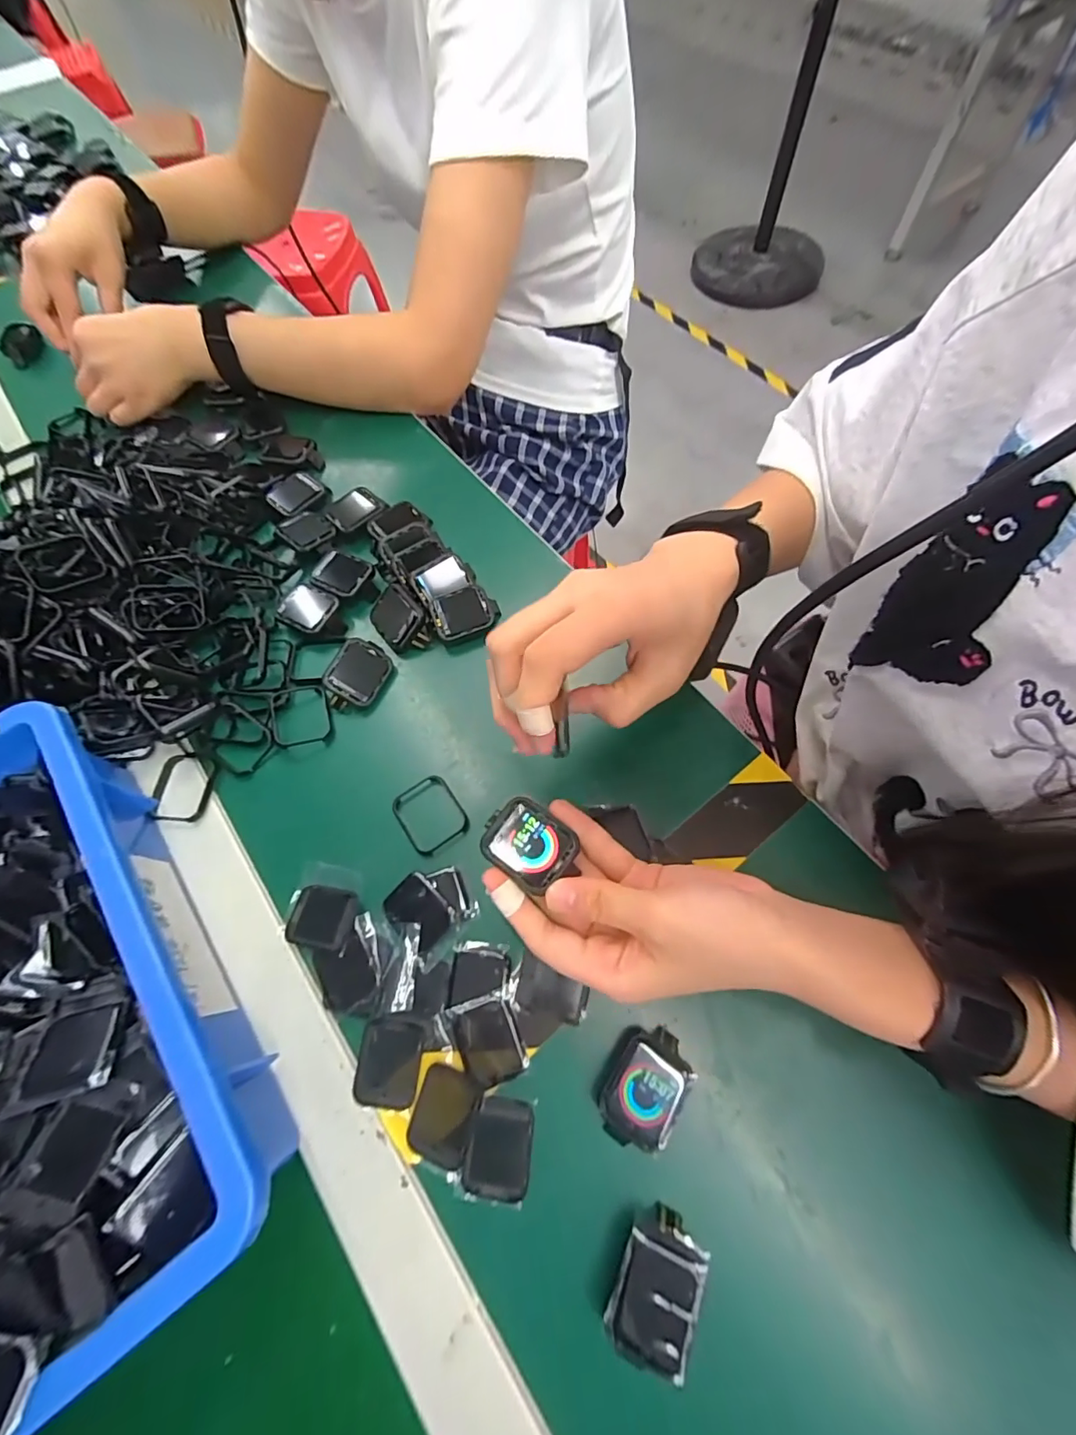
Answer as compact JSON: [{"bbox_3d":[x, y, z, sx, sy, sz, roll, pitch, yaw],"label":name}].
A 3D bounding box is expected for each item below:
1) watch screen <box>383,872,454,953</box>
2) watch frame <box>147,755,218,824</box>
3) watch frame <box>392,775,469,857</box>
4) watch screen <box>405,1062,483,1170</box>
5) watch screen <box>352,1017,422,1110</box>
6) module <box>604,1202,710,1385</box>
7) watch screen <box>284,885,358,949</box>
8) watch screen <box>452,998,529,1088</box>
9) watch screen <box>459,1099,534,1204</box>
[{"bbox_3d":[-0.070,0.113,0.300,0.038,0.006,0.030,43,80,12],"label":"watch screen"},{"bbox_3d":[-0.234,0.045,0.339,0.036,0.008,0.045,3,66,3],"label":"watch frame"},{"bbox_3d":[-0.069,0.061,0.328,0.037,0.004,0.048,-34,69,-13],"label":"watch frame"},{"bbox_3d":[-0.048,0.203,0.265,0.030,0.010,0.039,15,67,9],"label":"watch screen"},{"bbox_3d":[-0.079,0.182,0.273,0.032,0.004,0.040,3,66,3],"label":"watch screen"},{"bbox_3d":[0.052,0.247,0.226,0.035,0.015,0.048,23,68,12],"label":"module"},{"bbox_3d":[-0.127,0.116,0.301,0.036,0.004,0.033,8,66,5],"label":"watch screen"},{"bbox_3d":[-0.026,0.173,0.275,0.031,0.006,0.038,-24,67,-9],"label":"watch screen"},{"bbox_3d":[-0.019,0.214,0.256,0.030,0.006,0.040,7,66,5],"label":"watch screen"}]

